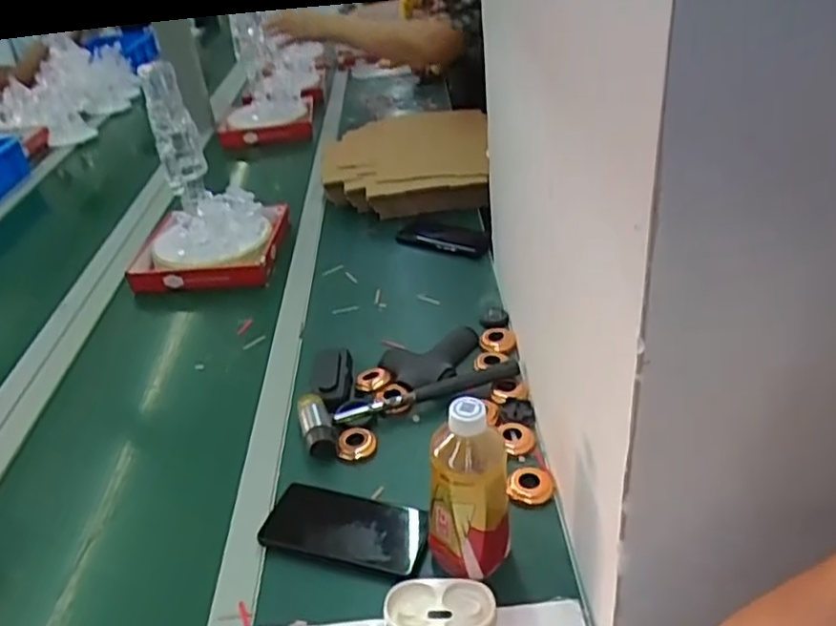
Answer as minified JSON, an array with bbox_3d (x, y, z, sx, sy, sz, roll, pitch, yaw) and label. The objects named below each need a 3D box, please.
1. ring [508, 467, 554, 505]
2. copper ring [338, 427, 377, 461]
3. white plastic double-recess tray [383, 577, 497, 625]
[{"bbox_3d":[0.118,0.179,0.721,0.047,0.018,0.042,-1,33,9],"label":"ring"},{"bbox_3d":[-0.070,0.150,0.794,0.043,0.020,0.041,-5,33,3],"label":"copper ring"},{"bbox_3d":[0.020,0.260,0.605,0.095,0.018,0.052,-6,33,1],"label":"white plastic double-recess tray"}]

